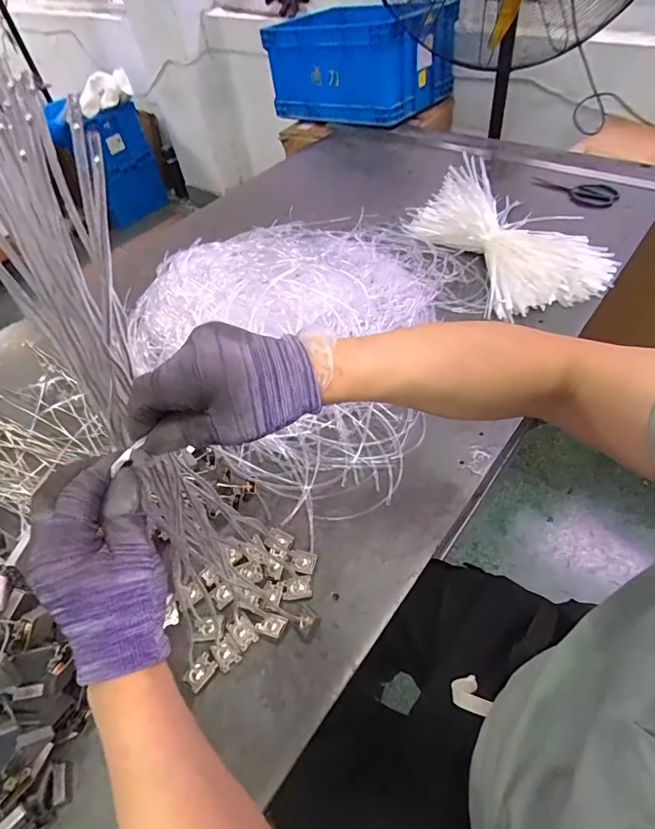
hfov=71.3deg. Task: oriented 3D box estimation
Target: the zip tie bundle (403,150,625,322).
[{"bbox_3d":[0.360,-0.371,0.926,0.258,0.088,0.397,-20,55,-11],"label":"zip tie bundle"}]

